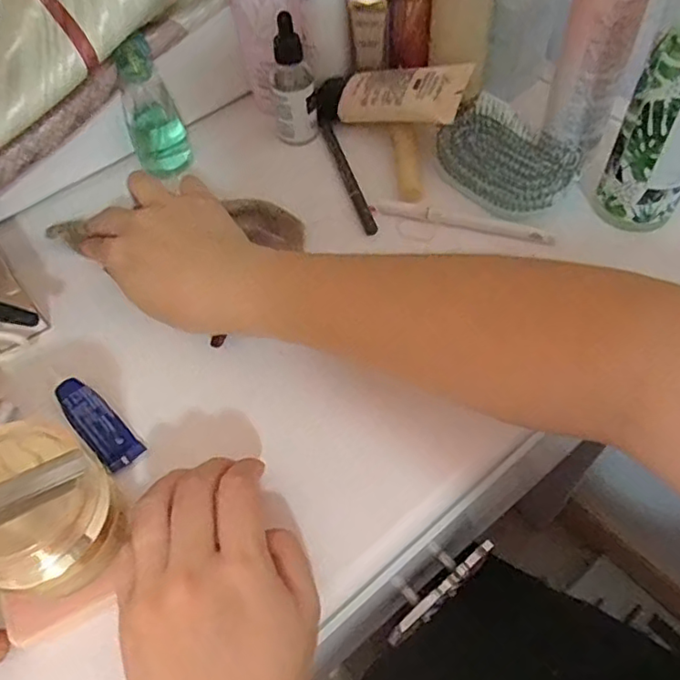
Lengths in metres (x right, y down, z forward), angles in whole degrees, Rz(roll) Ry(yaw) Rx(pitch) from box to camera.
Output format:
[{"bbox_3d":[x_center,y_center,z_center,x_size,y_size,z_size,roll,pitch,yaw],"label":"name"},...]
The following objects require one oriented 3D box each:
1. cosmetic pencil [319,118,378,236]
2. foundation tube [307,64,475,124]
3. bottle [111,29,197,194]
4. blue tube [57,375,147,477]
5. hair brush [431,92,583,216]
[{"bbox_3d":[0.006,-0.125,0.462,0.011,0.011,0.122,-16,57,-8],"label":"cosmetic pencil"},{"bbox_3d":[0.032,-0.187,0.467,0.128,0.021,0.044,11,55,31],"label":"foundation tube"},{"bbox_3d":[-0.137,-0.169,0.448,0.042,0.100,0.032,-27,59,-14],"label":"bottle"},{"bbox_3d":[-0.142,0.048,0.356,0.022,0.009,0.065,-39,63,-21],"label":"blue tube"},{"bbox_3d":[0.120,-0.133,0.447,0.073,0.026,0.098,-39,63,-21],"label":"hair brush"}]

